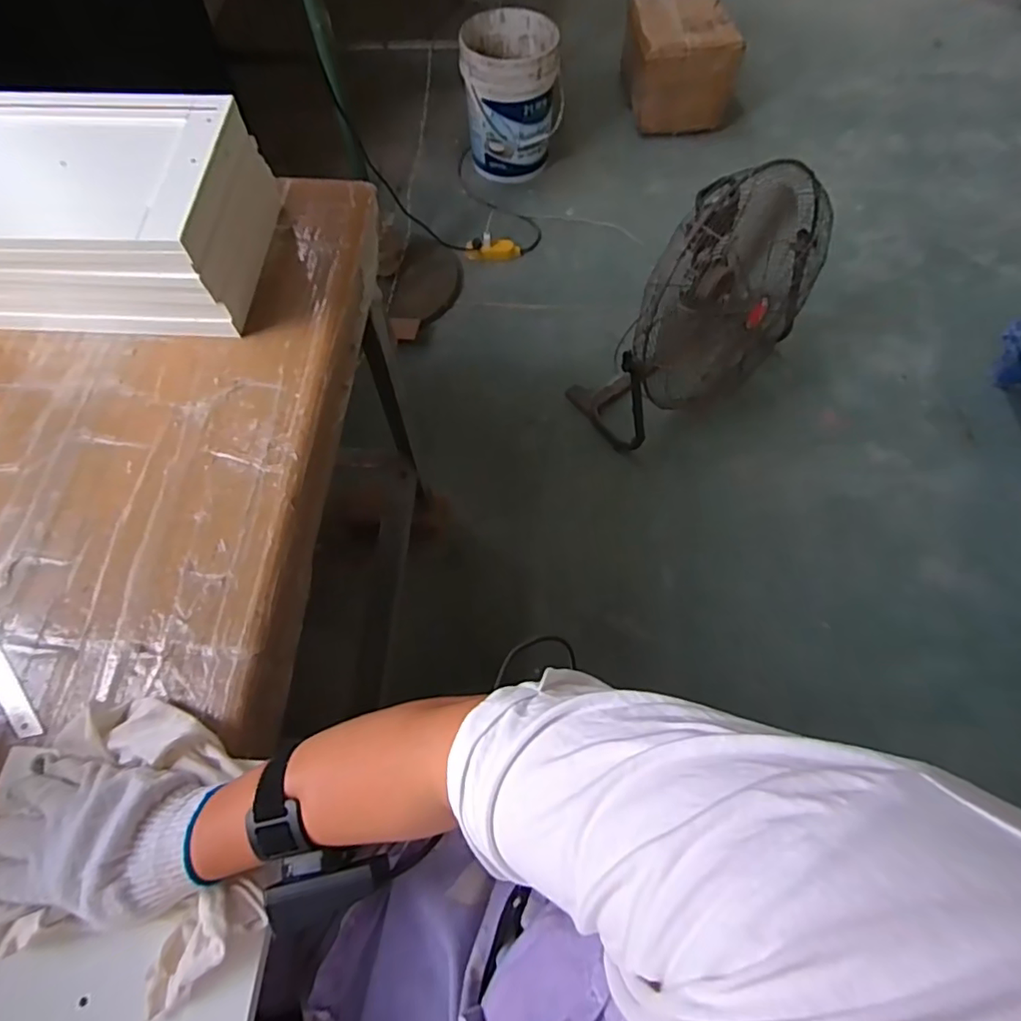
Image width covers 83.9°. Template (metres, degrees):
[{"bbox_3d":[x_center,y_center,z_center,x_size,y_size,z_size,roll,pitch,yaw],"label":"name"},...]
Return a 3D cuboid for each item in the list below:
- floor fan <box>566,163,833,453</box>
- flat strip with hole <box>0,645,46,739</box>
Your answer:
[{"bbox_3d":[0.478,-0.471,1.343,0.596,0.521,0.246,-28,67,-14],"label":"floor fan"},{"bbox_3d":[-0.402,0.141,0.454,0.019,0.004,0.099,-37,70,-21],"label":"flat strip with hole"}]

